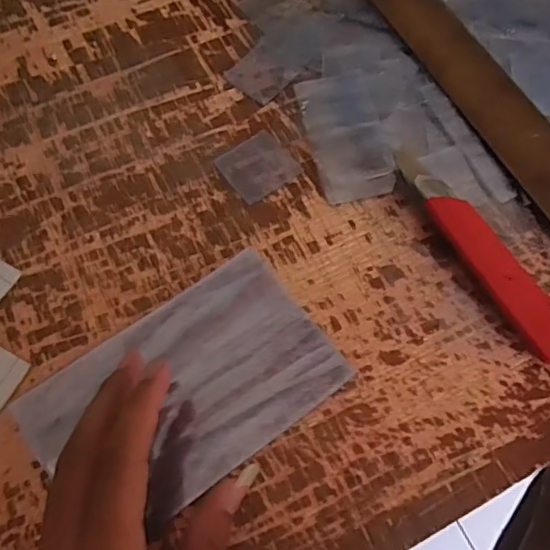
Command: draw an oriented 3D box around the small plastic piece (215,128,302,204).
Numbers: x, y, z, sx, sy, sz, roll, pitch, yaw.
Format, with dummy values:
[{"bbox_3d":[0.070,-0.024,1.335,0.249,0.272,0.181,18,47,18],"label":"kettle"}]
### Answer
[{"bbox_3d":[-0.012,-0.078,0.394,0.047,0.004,0.048,-34,69,-14],"label":"small plastic piece"}]

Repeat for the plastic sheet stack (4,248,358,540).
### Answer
[{"bbox_3d":[-0.050,0.065,0.323,0.166,0.010,0.103,-36,70,-14],"label":"plastic sheet stack"}]

